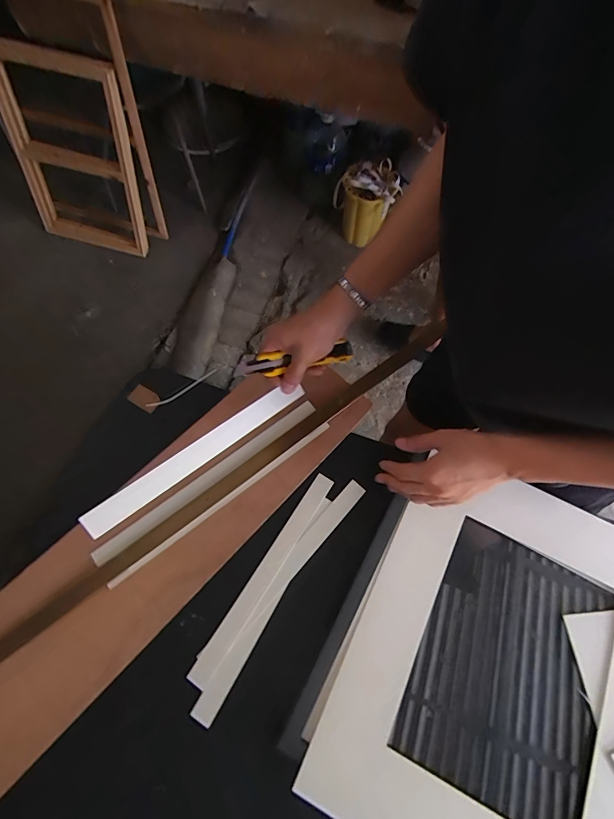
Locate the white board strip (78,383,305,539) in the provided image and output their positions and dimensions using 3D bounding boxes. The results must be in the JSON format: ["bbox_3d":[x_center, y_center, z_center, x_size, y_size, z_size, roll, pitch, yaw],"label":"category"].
[{"bbox_3d":[-0.120,0.046,0.460,0.285,0.007,0.031,-36,113,-27],"label":"white board strip"}]

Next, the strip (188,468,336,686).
[{"bbox_3d":[-0.054,0.211,0.511,0.028,0.005,0.293,31,70,12],"label":"strip"}]

